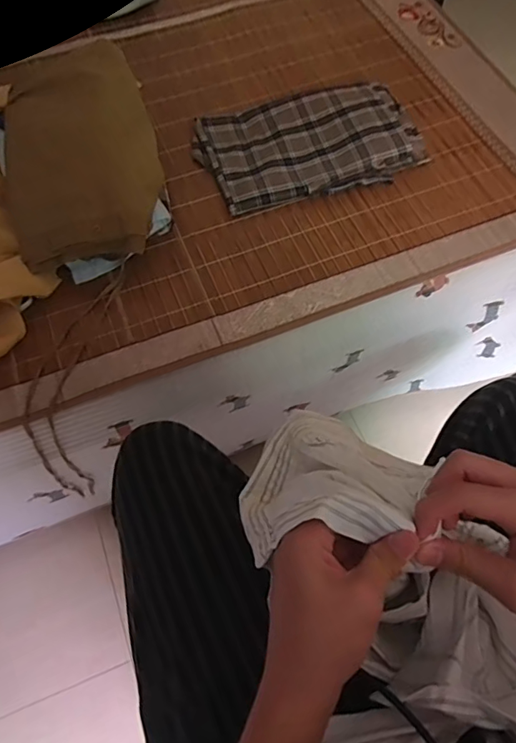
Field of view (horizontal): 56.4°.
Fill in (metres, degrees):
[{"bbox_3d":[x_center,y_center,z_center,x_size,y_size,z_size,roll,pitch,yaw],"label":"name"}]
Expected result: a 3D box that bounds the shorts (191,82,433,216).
[{"bbox_3d":[0.075,-0.378,0.780,0.333,0.045,0.205,-14,65,-7],"label":"shorts"}]

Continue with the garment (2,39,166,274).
[{"bbox_3d":[-0.248,-0.315,0.677,0.204,0.089,0.309,-7,65,-4],"label":"garment"}]

